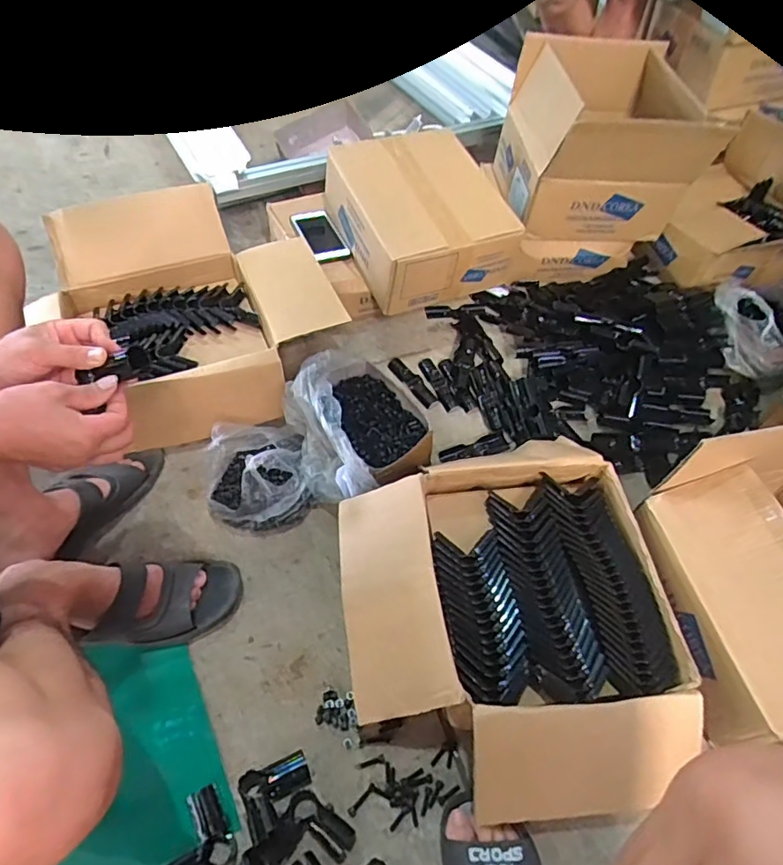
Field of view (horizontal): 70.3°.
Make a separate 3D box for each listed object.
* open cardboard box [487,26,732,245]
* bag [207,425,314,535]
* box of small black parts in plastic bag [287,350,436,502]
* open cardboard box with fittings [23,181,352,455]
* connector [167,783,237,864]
[{"bbox_3d":[0.405,-0.602,1.136,0.317,0.246,0.395,-2,54,-5],"label":"open cardboard box"},{"bbox_3d":[-0.213,0.059,0.877,0.162,0.116,0.174,-14,56,-13],"label":"bag"},{"bbox_3d":[-0.069,-0.011,0.935,0.212,0.112,0.265,-25,59,-20],"label":"box of small black parts in plastic bag"},{"bbox_3d":[-0.352,-0.214,0.999,0.489,0.200,0.448,-12,56,-12],"label":"open cardboard box with fittings"},{"bbox_3d":[-0.227,0.464,0.630,0.084,0.027,0.082,-24,59,-19],"label":"connector"}]

